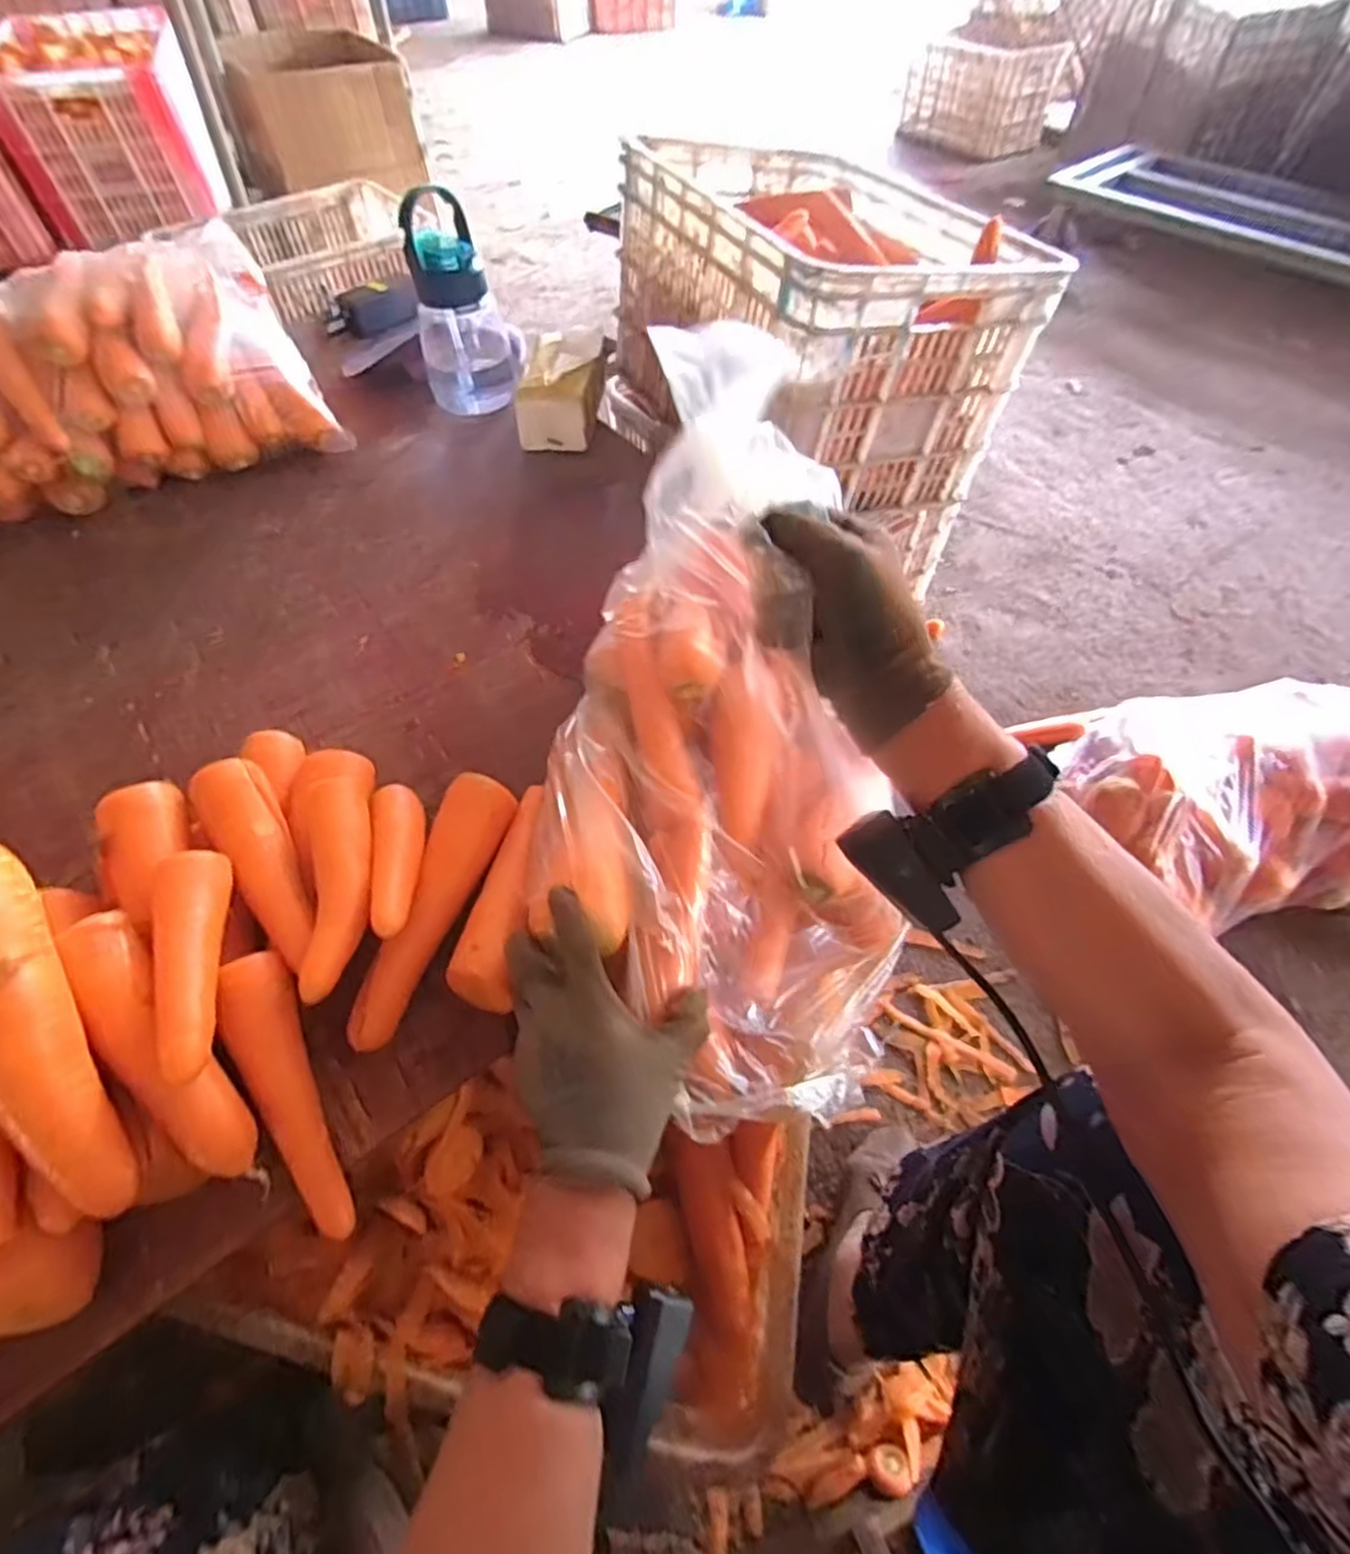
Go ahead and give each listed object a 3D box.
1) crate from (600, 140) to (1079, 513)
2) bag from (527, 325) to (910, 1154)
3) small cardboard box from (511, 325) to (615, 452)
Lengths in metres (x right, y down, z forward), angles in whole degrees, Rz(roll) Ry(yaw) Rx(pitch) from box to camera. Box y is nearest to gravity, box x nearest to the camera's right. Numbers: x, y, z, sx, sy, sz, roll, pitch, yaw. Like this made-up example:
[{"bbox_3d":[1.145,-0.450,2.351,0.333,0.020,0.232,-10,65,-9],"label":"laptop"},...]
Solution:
[{"bbox_3d":[0.168,-0.611,0.900,0.364,0.262,0.510,-23,60,-15],"label":"crate"},{"bbox_3d":[0.017,-0.028,0.476,0.222,0.149,0.477,-7,93,-6],"label":"bag"},{"bbox_3d":[-0.144,-0.503,0.889,0.098,0.087,0.143,6,57,3],"label":"small cardboard box"}]

